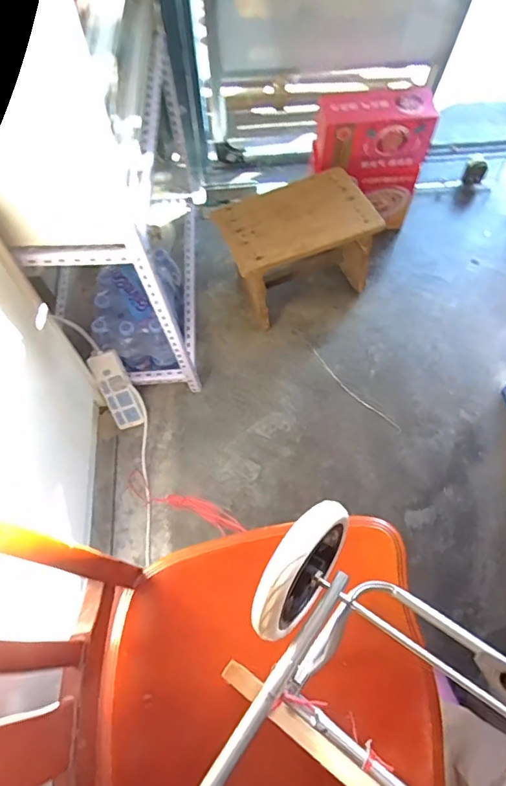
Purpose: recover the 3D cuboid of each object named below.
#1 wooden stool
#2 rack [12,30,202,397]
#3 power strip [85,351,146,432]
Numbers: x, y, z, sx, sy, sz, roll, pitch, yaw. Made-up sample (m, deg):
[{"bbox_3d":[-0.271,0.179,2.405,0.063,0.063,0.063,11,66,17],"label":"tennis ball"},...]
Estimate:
[{"bbox_3d":[0.113,-0.346,1.286,0.348,0.276,0.226,-21,66,-9],"label":"wooden stool"},{"bbox_3d":[-0.283,-0.434,1.172,0.231,0.556,0.709,-4,67,1],"label":"rack"},{"bbox_3d":[-0.321,-0.006,1.205,0.075,0.043,0.189,-25,104,-8],"label":"power strip"}]

